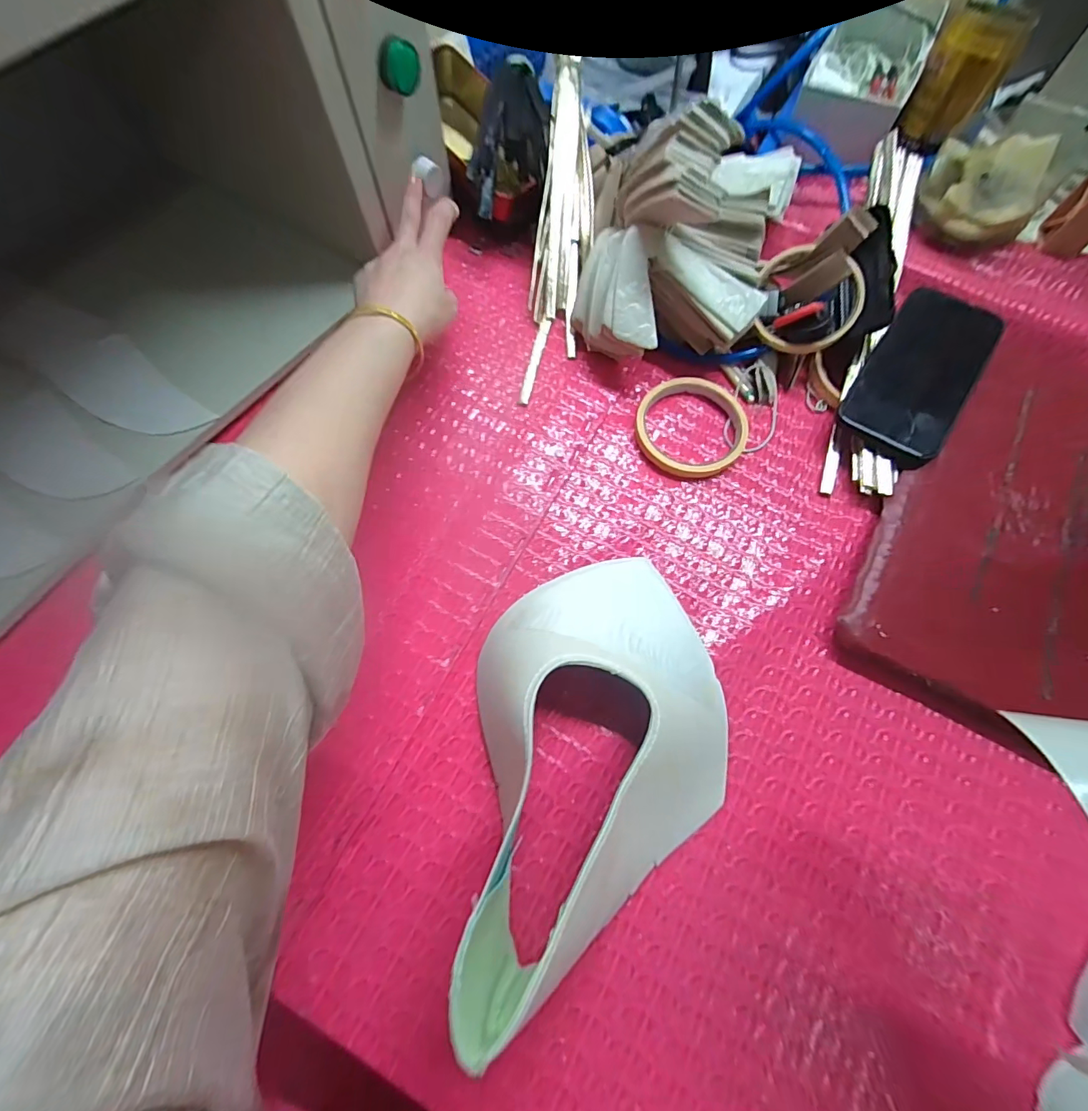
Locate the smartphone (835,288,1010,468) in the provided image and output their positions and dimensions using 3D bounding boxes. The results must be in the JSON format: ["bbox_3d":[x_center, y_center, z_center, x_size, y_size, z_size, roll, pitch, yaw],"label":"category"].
[{"bbox_3d":[0.303,-0.146,0.377,0.076,0.015,0.169,31,74,20],"label":"smartphone"}]

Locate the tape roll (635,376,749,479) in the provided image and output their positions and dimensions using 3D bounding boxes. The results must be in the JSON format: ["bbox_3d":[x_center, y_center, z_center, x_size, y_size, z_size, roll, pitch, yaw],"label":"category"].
[{"bbox_3d":[0.119,-0.108,0.383,0.089,0.013,0.091,0,70,0],"label":"tape roll"}]

